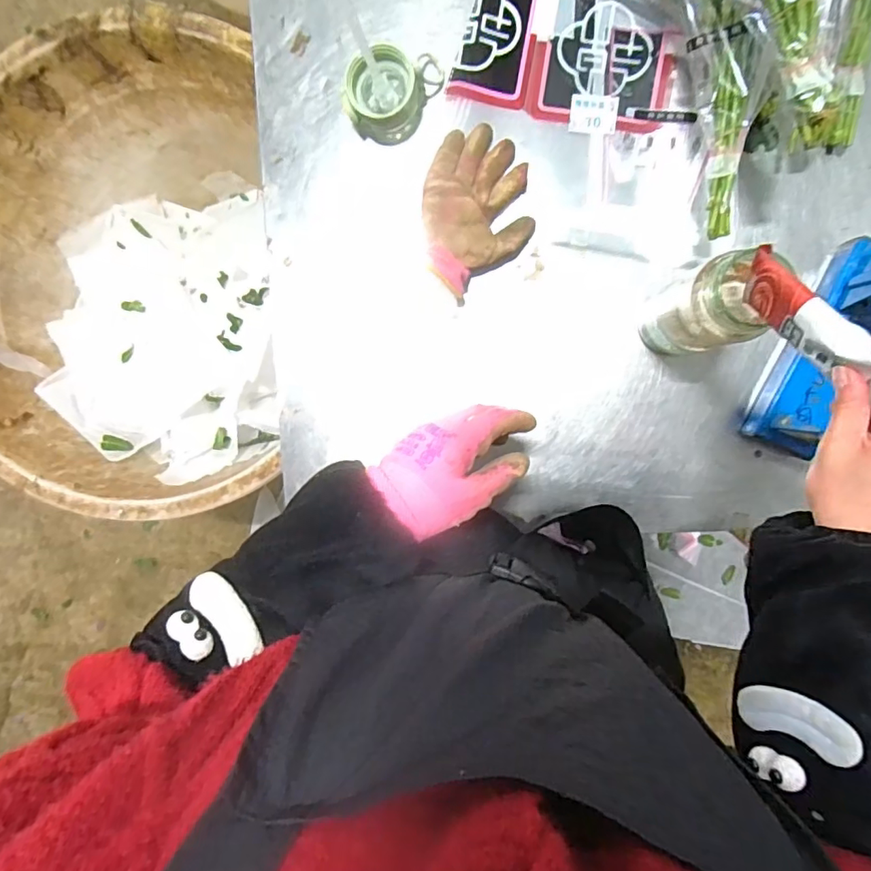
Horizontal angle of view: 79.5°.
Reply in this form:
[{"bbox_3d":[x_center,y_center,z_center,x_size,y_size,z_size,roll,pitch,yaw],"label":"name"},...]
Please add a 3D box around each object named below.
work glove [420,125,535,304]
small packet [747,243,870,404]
[{"bbox_3d":[0.040,-0.218,0.506,0.106,0.061,0.162,-7,96,6],"label":"work glove"},{"bbox_3d":[0.243,-0.069,0.331,0.024,0.032,0.126,-29,58,7],"label":"small packet"}]

